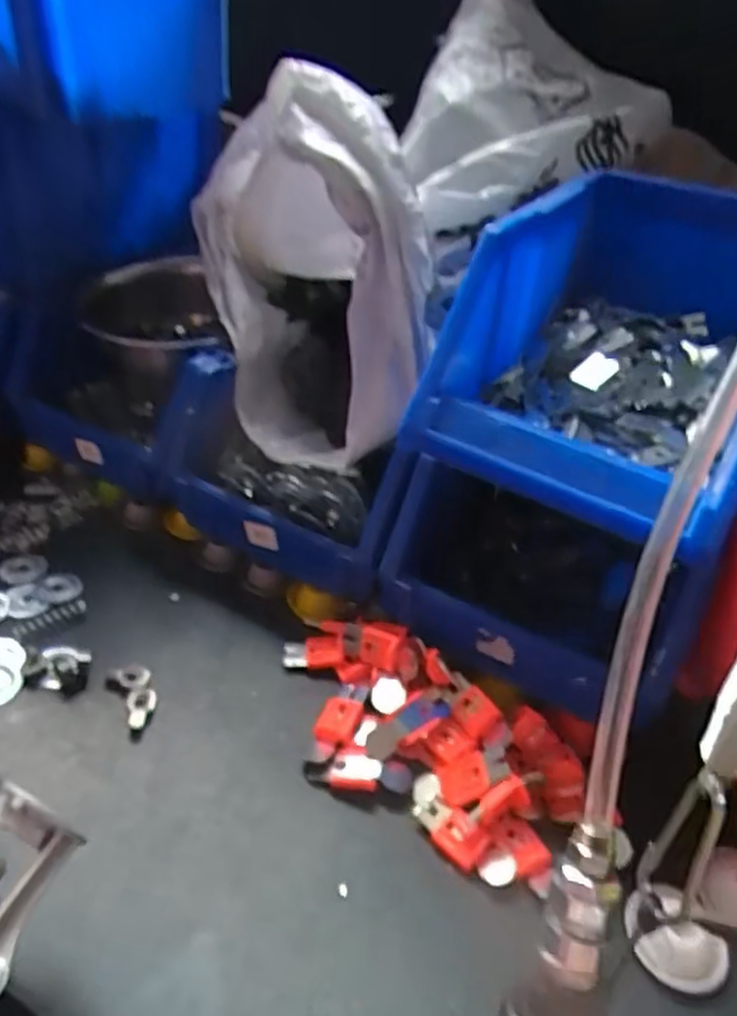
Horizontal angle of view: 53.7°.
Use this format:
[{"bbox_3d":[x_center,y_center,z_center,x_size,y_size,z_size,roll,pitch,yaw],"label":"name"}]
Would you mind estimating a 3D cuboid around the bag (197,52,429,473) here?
[{"bbox_3d":[-0.057,-0.196,0.587,0.128,0.252,0.286,-5,36,-15],"label":"bag"}]

